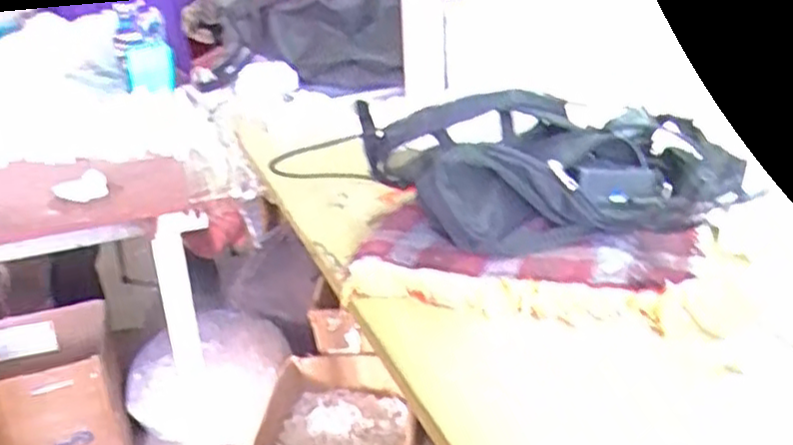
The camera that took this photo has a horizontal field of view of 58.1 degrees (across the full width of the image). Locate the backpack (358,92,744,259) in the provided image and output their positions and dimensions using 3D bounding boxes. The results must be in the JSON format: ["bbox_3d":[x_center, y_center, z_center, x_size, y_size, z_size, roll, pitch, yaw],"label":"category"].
[{"bbox_3d":[0.129,-0.061,0.690,0.304,0.112,0.189,-6,23,-4],"label":"backpack"}]

